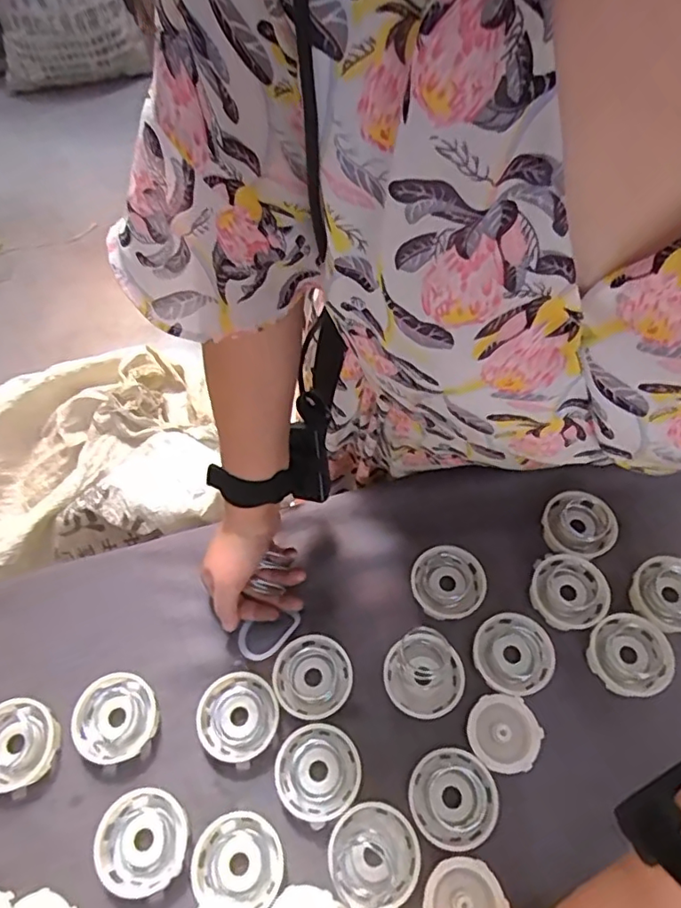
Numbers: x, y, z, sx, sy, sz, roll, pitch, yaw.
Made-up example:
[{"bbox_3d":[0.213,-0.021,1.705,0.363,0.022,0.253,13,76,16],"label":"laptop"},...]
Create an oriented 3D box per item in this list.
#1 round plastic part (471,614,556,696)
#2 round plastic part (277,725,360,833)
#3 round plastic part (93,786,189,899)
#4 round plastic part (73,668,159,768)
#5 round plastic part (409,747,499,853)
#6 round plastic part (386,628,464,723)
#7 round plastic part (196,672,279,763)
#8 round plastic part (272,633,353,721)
[{"bbox_3d":[0.140,0.160,0.464,0.062,0.011,0.060,-1,63,3],"label":"round plastic part"},{"bbox_3d":[-0.017,0.239,0.432,0.062,0.008,0.062,-25,65,-9],"label":"round plastic part"},{"bbox_3d":[-0.140,0.274,0.408,0.061,0.013,0.062,-1,63,3],"label":"round plastic part"},{"bbox_3d":[-0.174,0.204,0.445,0.061,0.015,0.061,-1,63,3],"label":"round plastic part"},{"bbox_3d":[0.082,0.250,0.420,0.061,0.006,0.061,-1,63,3],"label":"round plastic part"},{"bbox_3d":[0.066,0.175,0.458,0.060,0.020,0.061,-1,63,3],"label":"round plastic part"},{"bbox_3d":[-0.081,0.206,0.452,0.062,0.012,0.060,-1,63,3],"label":"round plastic part"},{"bbox_3d":[-0.022,0.180,0.468,0.062,0.010,0.061,-1,63,3],"label":"round plastic part"}]

